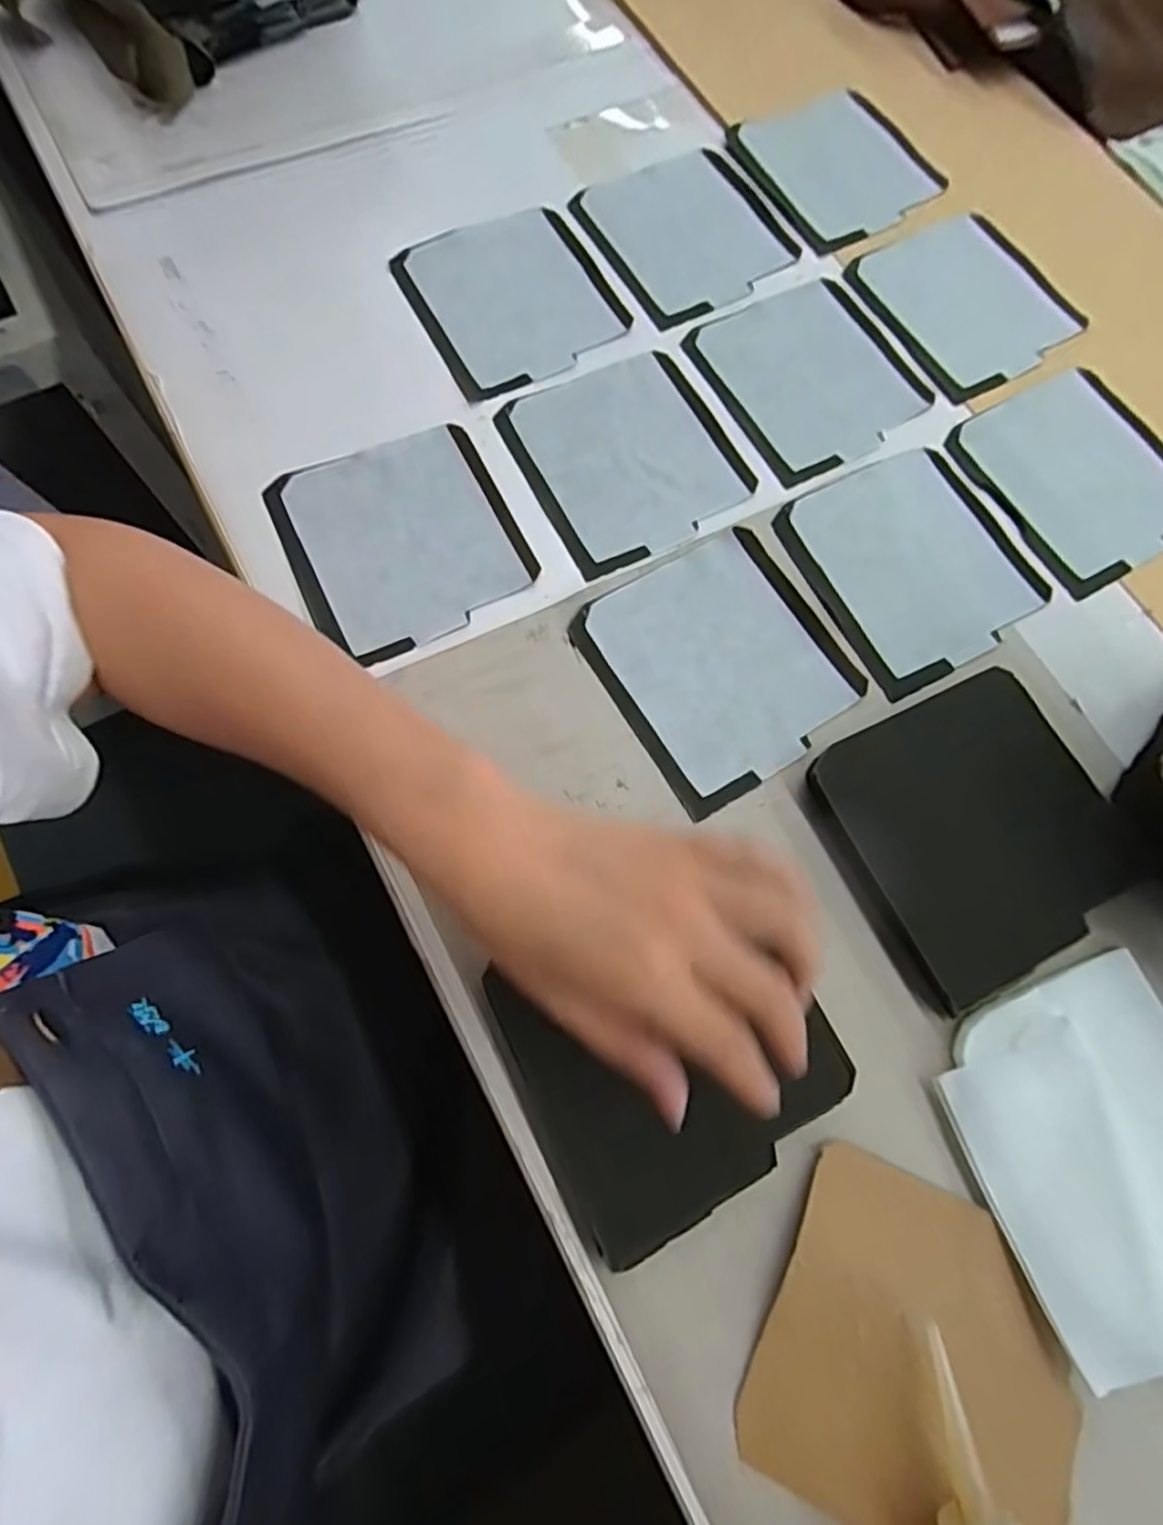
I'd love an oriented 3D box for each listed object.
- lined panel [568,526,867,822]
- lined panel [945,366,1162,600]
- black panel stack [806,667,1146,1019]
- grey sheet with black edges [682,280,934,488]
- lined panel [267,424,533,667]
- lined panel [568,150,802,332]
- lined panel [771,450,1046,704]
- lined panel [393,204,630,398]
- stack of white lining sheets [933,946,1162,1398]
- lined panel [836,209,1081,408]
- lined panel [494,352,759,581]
[{"bbox_3d":[0.078,-0.056,0.386,0.127,0.006,0.132,-31,76,-10],"label":"lined panel"},{"bbox_3d":[0.319,-0.184,0.435,0.126,0.004,0.132,-28,75,-10],"label":"lined panel"},{"bbox_3d":[0.201,0.035,0.355,0.140,0.016,0.137,-24,75,-9],"label":"black panel stack"},{"bbox_3d":[0.149,-0.254,0.454,0.123,0.006,0.133,-27,75,-9],"label":"grey sheet with black edges"},{"bbox_3d":[-0.104,-0.130,0.401,0.125,0.008,0.131,-25,75,-9],"label":"lined panel"},{"bbox_3d":[0.078,-0.375,0.489,0.133,0.004,0.132,-28,75,-10],"label":"lined panel"},{"bbox_3d":[0.200,-0.121,0.413,0.129,0.007,0.134,-26,75,-9],"label":"lined panel"},{"bbox_3d":[-0.043,-0.309,0.459,0.126,0.010,0.131,-26,75,-9],"label":"lined panel"},{"bbox_3d":[0.236,0.172,0.304,0.123,0.028,0.141,-18,74,-7],"label":"stack of white lining sheets"},{"bbox_3d":[0.266,-0.316,0.471,0.123,0.013,0.128,-28,75,-10],"label":"lined panel"},{"bbox_3d":[0.030,-0.191,0.429,0.128,0.008,0.133,-26,75,-9],"label":"lined panel"}]

